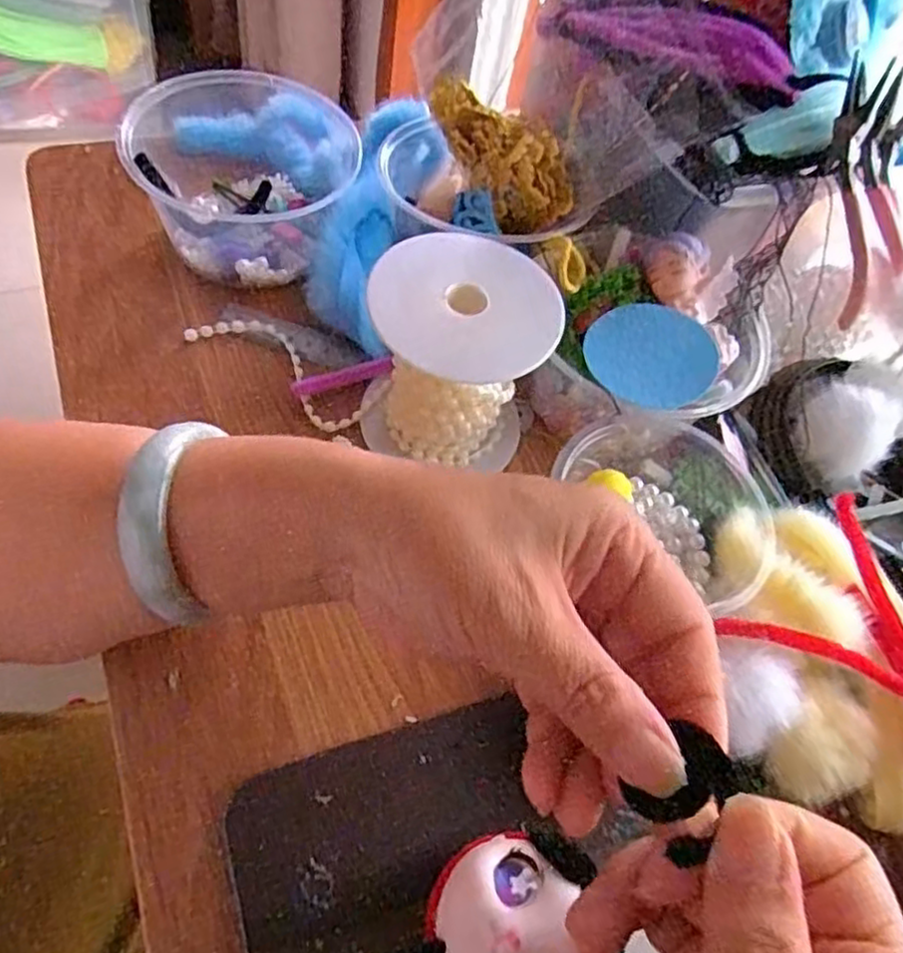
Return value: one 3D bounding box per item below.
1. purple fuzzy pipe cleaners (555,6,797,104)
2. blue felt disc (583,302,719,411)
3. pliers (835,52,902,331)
[{"bbox_3d":[0.109,-0.211,0.339,0.118,0.024,0.016,29,58,7],"label":"purple fuzzy pipe cleaners"},{"bbox_3d":[0.090,-0.055,0.314,0.054,0.004,0.058,5,59,-8],"label":"blue felt disc"},{"bbox_3d":[0.205,-0.137,0.344,0.041,0.018,0.115,-14,107,-10],"label":"pliers"}]

